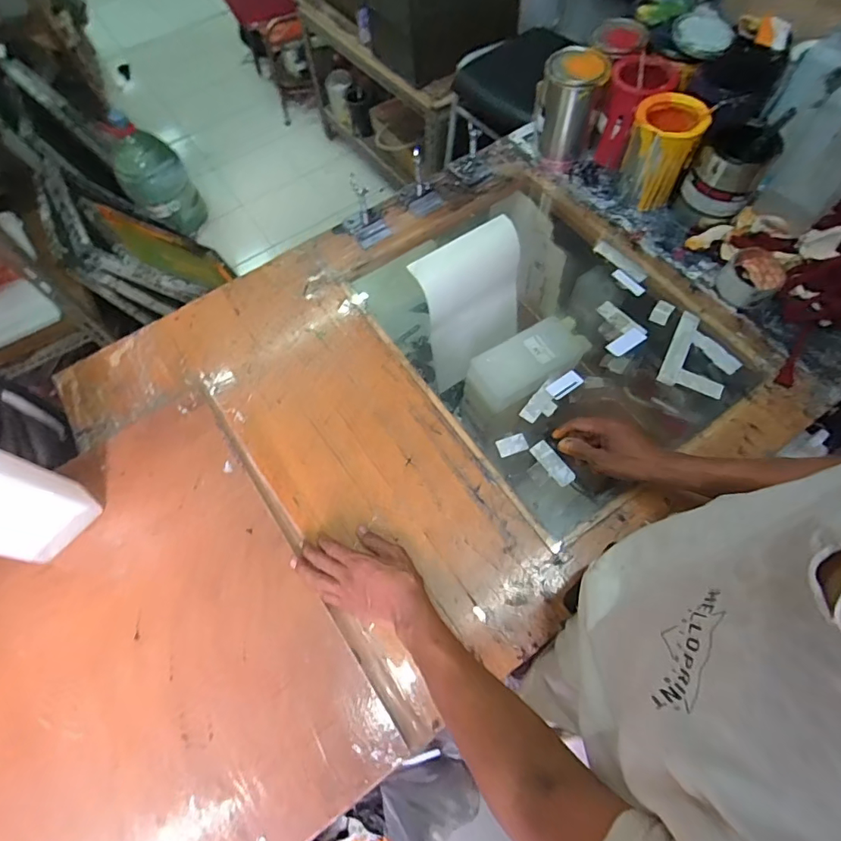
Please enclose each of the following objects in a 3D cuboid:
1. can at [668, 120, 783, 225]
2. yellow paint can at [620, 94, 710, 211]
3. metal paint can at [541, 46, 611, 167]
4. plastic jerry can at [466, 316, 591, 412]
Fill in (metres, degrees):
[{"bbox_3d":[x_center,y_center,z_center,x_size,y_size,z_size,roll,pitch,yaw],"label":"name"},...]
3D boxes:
[{"bbox_3d":[0.501,-0.403,0.793,0.102,0.129,0.110,-1,64,2],"label":"can"},{"bbox_3d":[0.408,-0.460,0.834,0.109,0.137,0.104,22,67,13],"label":"yellow paint can"},{"bbox_3d":[0.279,-0.585,0.903,0.107,0.155,0.099,19,67,11],"label":"metal paint can"},{"bbox_3d":[0.195,-0.100,0.856,0.215,0.063,0.099,-29,67,-11],"label":"plastic jerry can"}]

